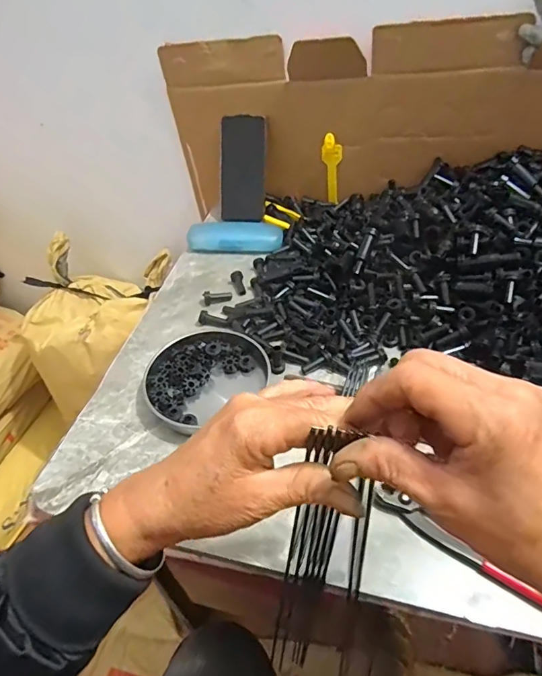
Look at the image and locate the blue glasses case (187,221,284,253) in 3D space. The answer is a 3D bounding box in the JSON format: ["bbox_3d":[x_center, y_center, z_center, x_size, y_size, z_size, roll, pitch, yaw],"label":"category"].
[{"bbox_3d":[-0.056,-0.160,0.716,0.147,0.033,0.047,3,46,6],"label":"blue glasses case"}]

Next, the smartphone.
[{"bbox_3d":[-0.047,-0.279,0.760,0.071,0.166,0.010,4,28,-1],"label":"smartphone"}]

